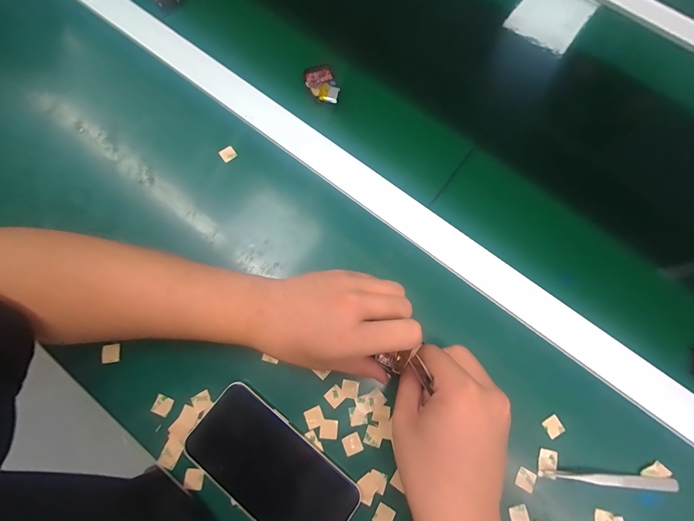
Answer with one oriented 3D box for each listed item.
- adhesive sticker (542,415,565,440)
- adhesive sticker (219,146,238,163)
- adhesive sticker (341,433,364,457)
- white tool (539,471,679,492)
[{"bbox_3d":[0.184,0.148,0.280,0.015,0.004,0.015,-28,68,-5],"label":"adhesive sticker"},{"bbox_3d":[-0.130,-0.116,0.344,0.017,0.004,0.013,-46,121,-22],"label":"adhesive sticker"},{"bbox_3d":[0.005,0.160,0.275,0.016,0.004,0.016,-23,75,-7],"label":"adhesive sticker"},{"bbox_3d":[0.225,0.185,0.266,0.117,0.012,0.011,7,76,0],"label":"white tool"}]

